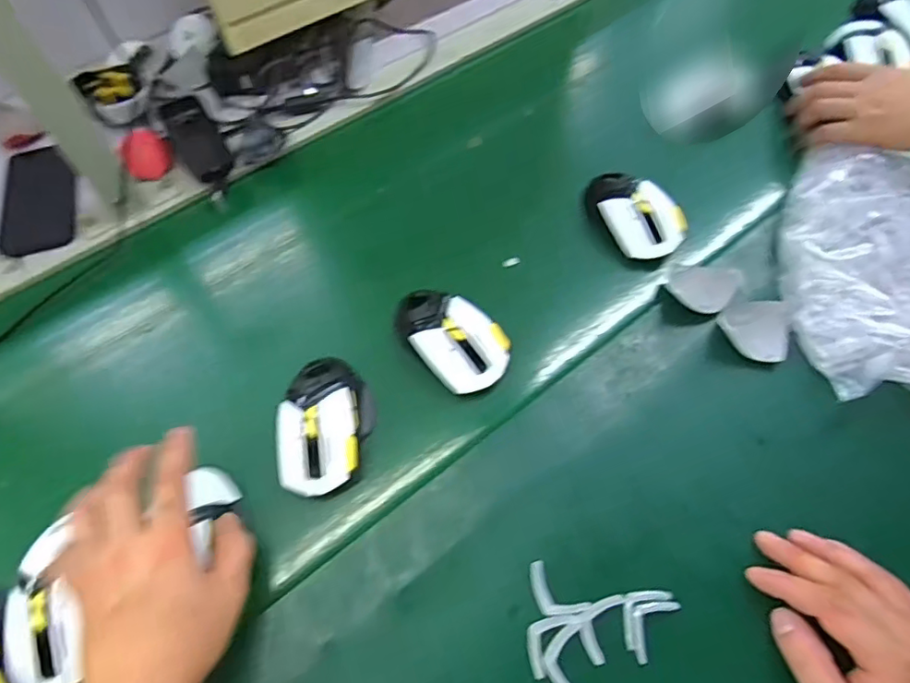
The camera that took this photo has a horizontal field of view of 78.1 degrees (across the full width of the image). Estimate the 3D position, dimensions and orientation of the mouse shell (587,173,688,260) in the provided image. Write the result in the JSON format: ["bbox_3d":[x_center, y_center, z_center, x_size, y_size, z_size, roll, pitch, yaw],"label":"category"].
[{"bbox_3d":[0.178,-0.130,0.572,0.062,0.051,0.117,-28,65,-14],"label":"mouse shell"}]

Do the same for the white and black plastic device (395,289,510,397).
[{"bbox_3d":[-0.006,-0.004,0.499,0.113,0.032,0.065,36,67,18],"label":"white and black plastic device"}]

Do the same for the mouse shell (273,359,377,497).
[{"bbox_3d":[-0.107,0.065,0.460,0.072,0.031,0.112,-3,61,-1],"label":"mouse shell"}]

